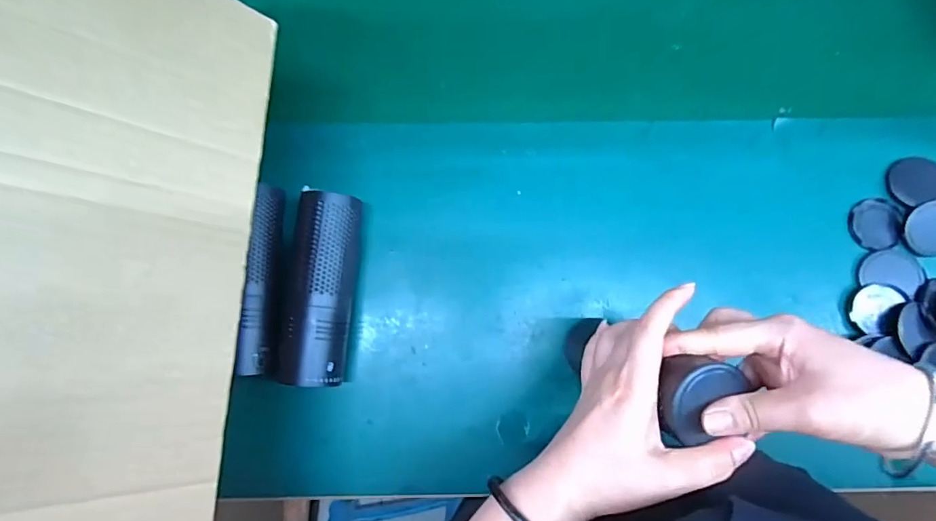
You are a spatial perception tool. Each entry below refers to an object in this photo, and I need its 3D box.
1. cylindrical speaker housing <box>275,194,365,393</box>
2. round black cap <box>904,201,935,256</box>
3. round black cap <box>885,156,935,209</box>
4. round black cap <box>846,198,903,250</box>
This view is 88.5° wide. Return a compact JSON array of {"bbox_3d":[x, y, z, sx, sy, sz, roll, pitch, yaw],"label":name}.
[{"bbox_3d":[-0.130,0.024,0.424,0.054,0.053,0.164,5,81,1],"label":"cylindrical speaker housing"},{"bbox_3d":[0.443,-0.030,0.457,0.051,0.010,0.048,0,81,0],"label":"round black cap"},{"bbox_3d":[0.435,-0.077,0.467,0.049,0.008,0.049,-4,73,13],"label":"round black cap"},{"bbox_3d":[0.393,-0.035,0.465,0.045,0.009,0.048,0,81,0],"label":"round black cap"}]

